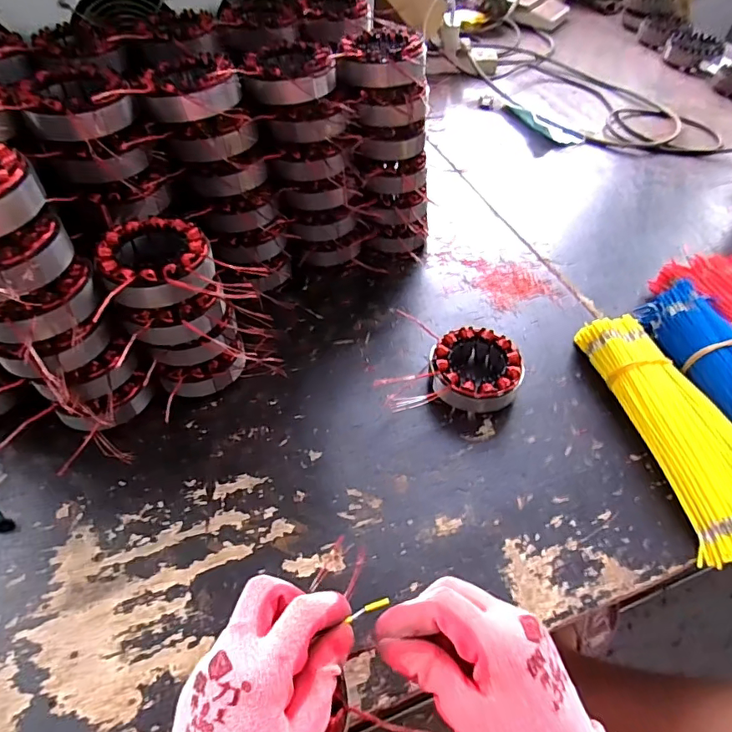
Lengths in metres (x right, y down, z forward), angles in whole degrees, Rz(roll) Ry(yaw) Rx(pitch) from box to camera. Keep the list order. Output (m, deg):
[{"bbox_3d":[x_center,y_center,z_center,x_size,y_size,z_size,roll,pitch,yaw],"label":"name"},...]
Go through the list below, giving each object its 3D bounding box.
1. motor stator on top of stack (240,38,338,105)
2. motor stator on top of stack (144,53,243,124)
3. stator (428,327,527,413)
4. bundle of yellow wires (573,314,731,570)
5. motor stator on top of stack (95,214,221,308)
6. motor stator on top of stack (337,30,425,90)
[{"bbox_3d":[-0.070,-0.284,0.470,0.081,0.030,0.078,7,51,4],"label":"motor stator on top of stack"},{"bbox_3d":[-0.158,-0.253,0.442,0.086,0.033,0.082,-13,52,-13],"label":"motor stator on top of stack"},{"bbox_3d":[0.106,0.006,0.482,0.085,0.036,0.086,35,58,24],"label":"stator"},{"bbox_3d":[0.289,0.058,0.438,0.094,0.044,0.254,-6,51,-7],"label":"bundle of yellow wires"},{"bbox_3d":[-0.170,-0.083,0.403,0.085,0.037,0.089,-21,54,-18],"label":"motor stator on top of stack"},{"bbox_3d":[0.021,-0.307,0.489,0.078,0.031,0.080,22,53,15],"label":"motor stator on top of stack"}]

